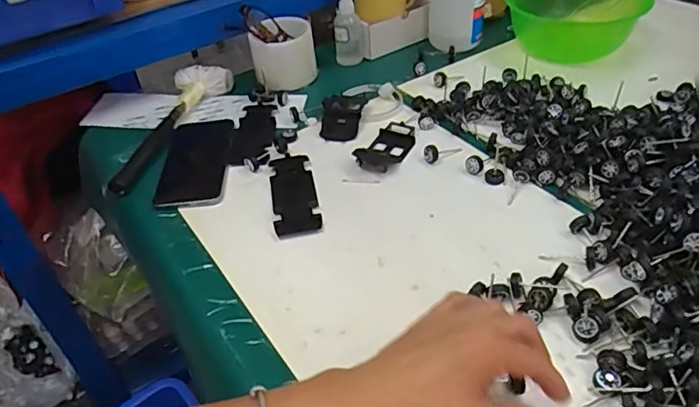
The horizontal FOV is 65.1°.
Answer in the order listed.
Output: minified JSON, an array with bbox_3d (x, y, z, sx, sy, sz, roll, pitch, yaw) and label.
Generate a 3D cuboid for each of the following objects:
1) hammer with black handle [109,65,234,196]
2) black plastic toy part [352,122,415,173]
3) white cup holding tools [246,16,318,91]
[{"bbox_3d":[-0.236,-0.106,0.704,0.067,0.032,0.243,8,43,17],"label":"hammer with black handle"},{"bbox_3d":[0.046,-0.067,0.644,0.048,0.011,0.085,22,48,29],"label":"black plastic toy part"},{"bbox_3d":[-0.094,-0.216,0.781,0.088,0.073,0.080,-10,41,-4],"label":"white cup holding tools"}]

